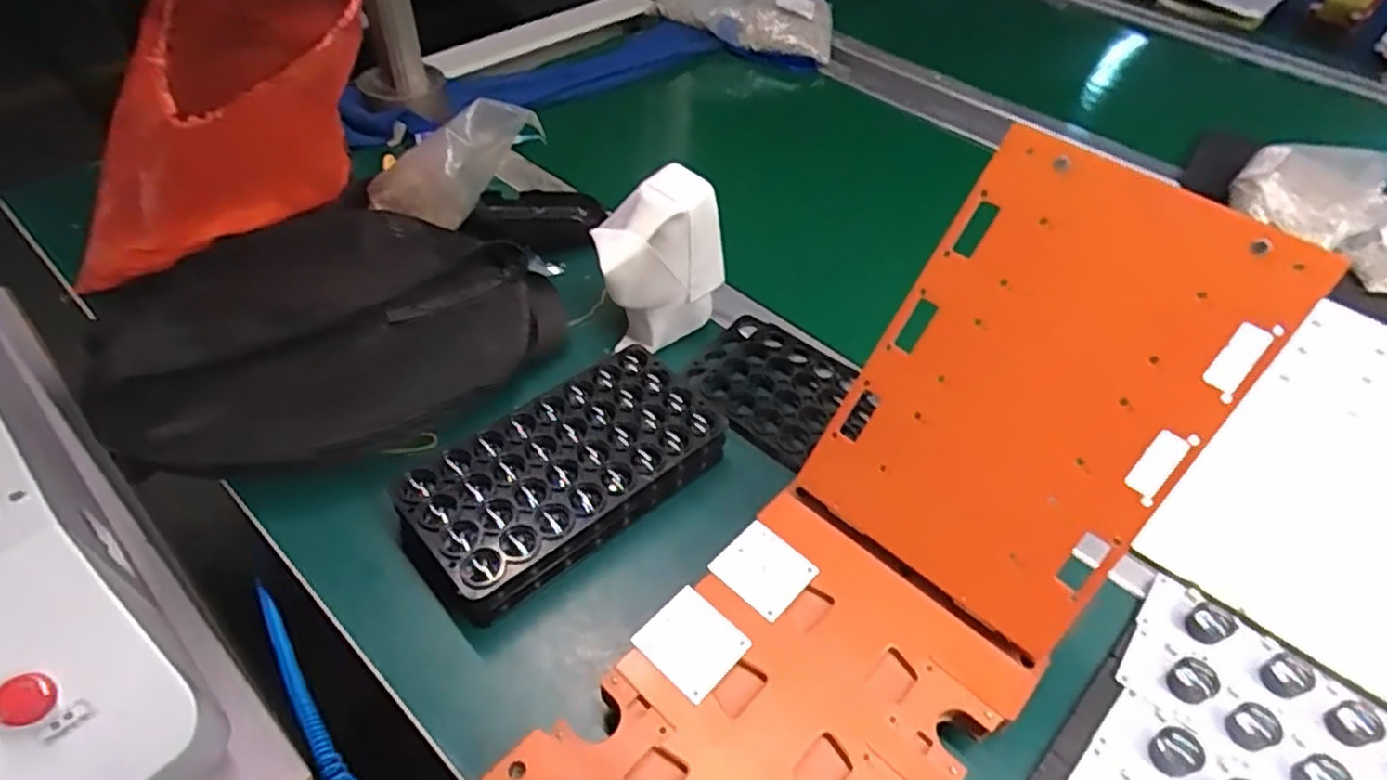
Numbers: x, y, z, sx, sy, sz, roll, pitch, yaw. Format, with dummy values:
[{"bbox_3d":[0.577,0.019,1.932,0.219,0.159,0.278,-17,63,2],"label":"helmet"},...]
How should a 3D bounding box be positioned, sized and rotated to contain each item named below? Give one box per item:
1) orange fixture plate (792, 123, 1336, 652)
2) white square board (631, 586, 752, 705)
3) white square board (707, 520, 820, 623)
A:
[{"bbox_3d":[0.174,0.003,0.384,0.154,0.233,0.009,35,16,23],"label":"orange fixture plate"},{"bbox_3d":[-0.001,0.133,0.385,0.048,0.004,0.045,37,55,27],"label":"white square board"},{"bbox_3d":[0.040,0.102,0.417,0.047,0.004,0.044,36,55,26],"label":"white square board"}]

